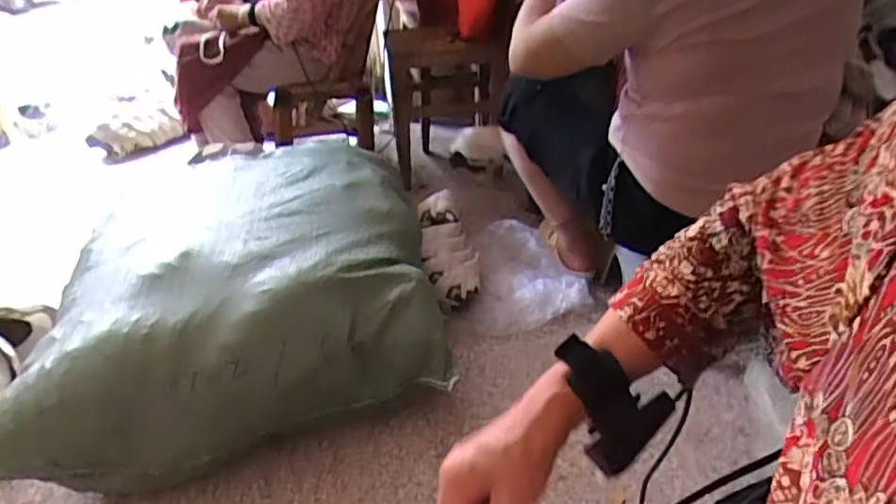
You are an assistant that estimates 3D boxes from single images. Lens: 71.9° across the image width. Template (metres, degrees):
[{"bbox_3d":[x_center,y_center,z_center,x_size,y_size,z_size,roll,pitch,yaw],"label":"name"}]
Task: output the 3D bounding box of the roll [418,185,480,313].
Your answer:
[{"bbox_3d":[0.000,-0.019,1.481,0.131,0.101,0.357,-5,35,-3],"label":"roll"}]

